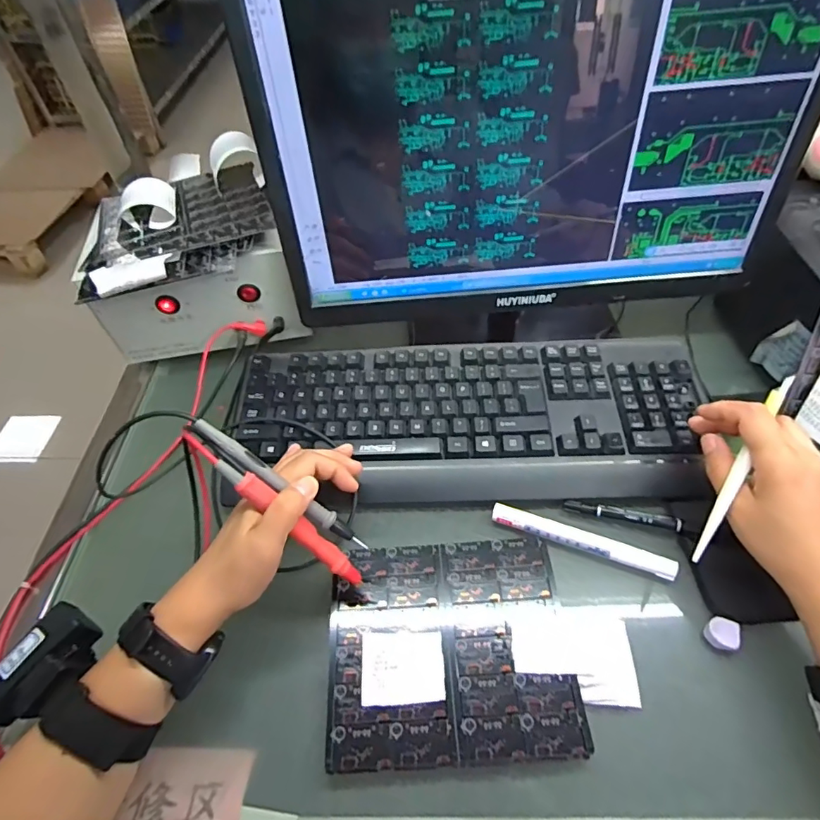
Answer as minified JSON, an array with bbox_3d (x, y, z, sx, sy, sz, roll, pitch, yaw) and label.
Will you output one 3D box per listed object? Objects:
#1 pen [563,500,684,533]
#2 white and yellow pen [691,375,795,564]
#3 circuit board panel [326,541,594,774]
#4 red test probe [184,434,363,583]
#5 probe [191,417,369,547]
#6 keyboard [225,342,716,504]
[{"bbox_3d":[0.176,0.087,0.416,0.091,0.011,0.010,10,53,11],"label":"pen"},{"bbox_3d":[0.232,0.039,0.349,0.009,0.009,0.149,29,81,23],"label":"white and yellow pen"},{"bbox_3d":[0.027,0.163,0.354,0.164,0.009,0.141,-3,50,0],"label":"circuit board panel"},{"bbox_3d":[-0.087,0.068,0.332,0.152,0.010,0.014,45,57,-15],"label":"red test probe"},{"bbox_3d":[-0.085,0.052,0.336,0.138,0.008,0.014,40,56,-13],"label":"probe"},{"bbox_3d":[0.052,0.008,0.464,0.426,0.038,0.155,0,52,3],"label":"keyboard"}]

